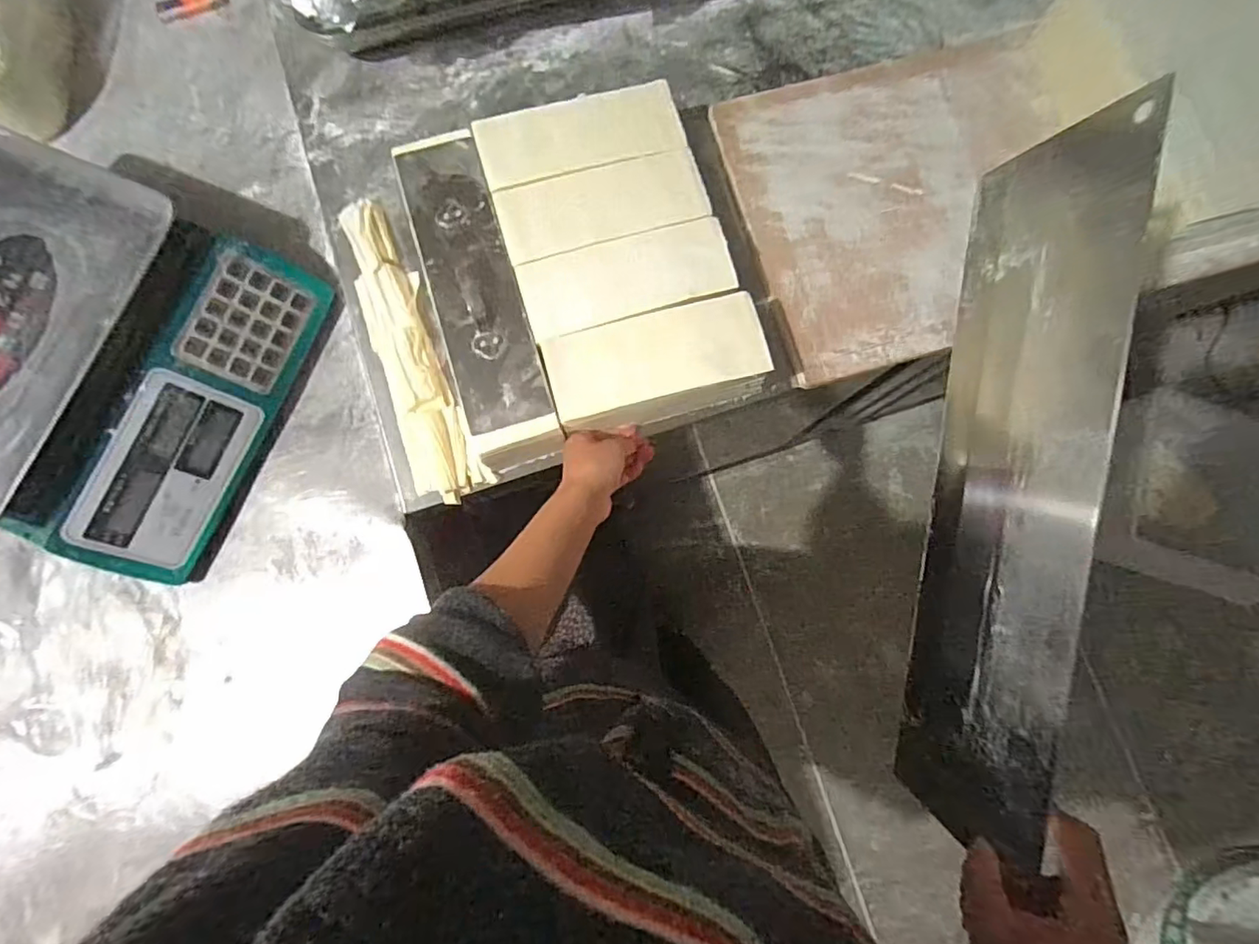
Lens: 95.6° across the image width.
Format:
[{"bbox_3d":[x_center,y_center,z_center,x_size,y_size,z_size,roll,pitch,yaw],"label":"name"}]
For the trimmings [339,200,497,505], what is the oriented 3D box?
[{"bbox_3d":[-0.239,-0.129,0.608,0.071,0.032,0.334,-22,82,-4],"label":"trimmings"}]

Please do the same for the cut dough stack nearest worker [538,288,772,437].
[{"bbox_3d":[0.026,-0.104,0.574,0.205,0.072,0.088,-15,82,-3],"label":"cut dough stack nearest worker"}]

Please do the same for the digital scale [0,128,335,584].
[{"bbox_3d":[-0.540,-0.112,0.565,0.345,0.113,0.343,23,81,2],"label":"digital scale"}]

